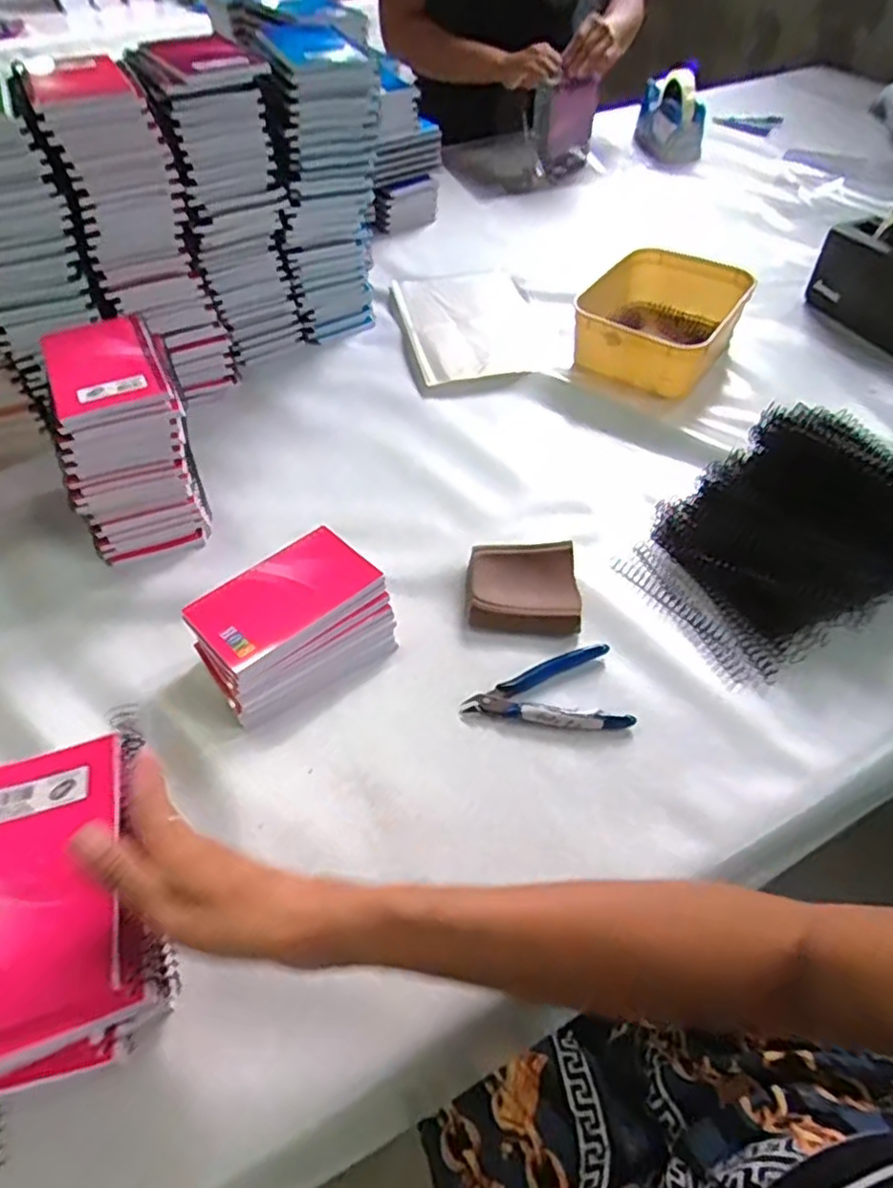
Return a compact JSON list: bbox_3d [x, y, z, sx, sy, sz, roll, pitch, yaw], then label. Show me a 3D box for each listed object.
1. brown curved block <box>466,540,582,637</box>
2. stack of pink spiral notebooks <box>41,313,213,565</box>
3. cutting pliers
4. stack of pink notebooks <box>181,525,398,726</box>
[{"bbox_3d":[0.061,-0.004,0.544,0.086,0.024,0.086,-1,49,-2],"label":"brown curved block"},{"bbox_3d":[-0.274,-0.137,0.589,0.095,0.138,0.141,-14,51,-13],"label":"stack of pink spiral notebooks"},{"bbox_3d":[0.071,0.073,0.488,0.113,0.010,0.071,-8,50,-7],"label":"cutting pliers"},{"bbox_3d":[-0.115,0.024,0.512,0.135,0.052,0.105,-32,57,-25],"label":"stack of pink notebooks"}]

